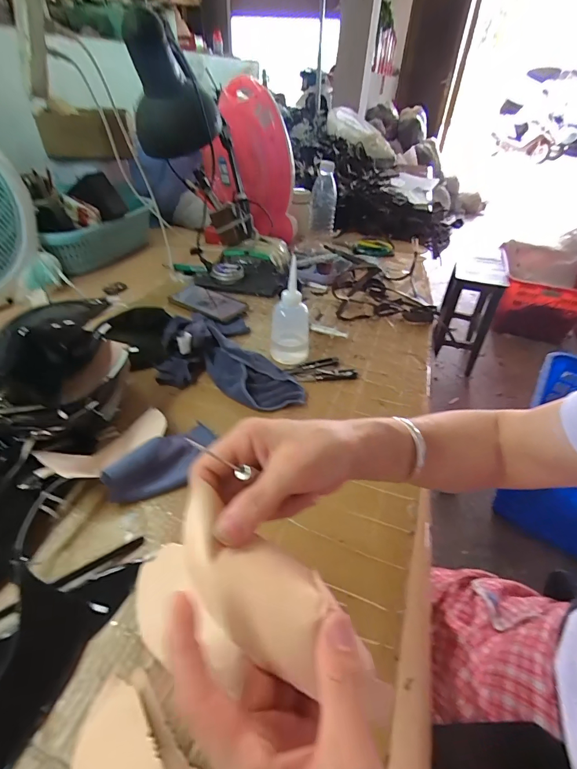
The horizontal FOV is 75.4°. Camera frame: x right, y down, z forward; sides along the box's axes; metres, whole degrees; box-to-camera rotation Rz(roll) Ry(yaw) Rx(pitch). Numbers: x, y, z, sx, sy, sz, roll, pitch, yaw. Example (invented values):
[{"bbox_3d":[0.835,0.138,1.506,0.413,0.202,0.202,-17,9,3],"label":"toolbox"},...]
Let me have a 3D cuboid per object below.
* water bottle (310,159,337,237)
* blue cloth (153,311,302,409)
[{"bbox_3d":[0.088,-0.461,0.942,0.064,0.167,0.049,4,40,2],"label":"water bottle"},{"bbox_3d":[-0.091,-0.044,0.590,0.248,0.060,0.131,14,41,13],"label":"blue cloth"}]

